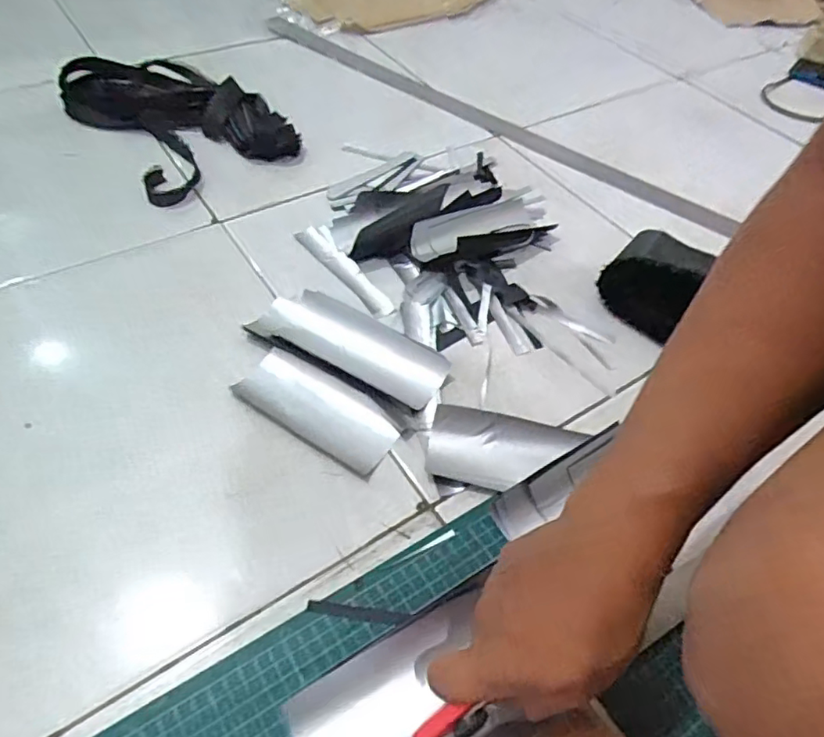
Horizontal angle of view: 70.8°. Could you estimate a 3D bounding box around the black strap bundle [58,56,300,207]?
[{"bbox_3d":[-0.284,-0.307,0.707,0.193,0.045,0.252,-32,61,-27],"label":"black strap bundle"}]

